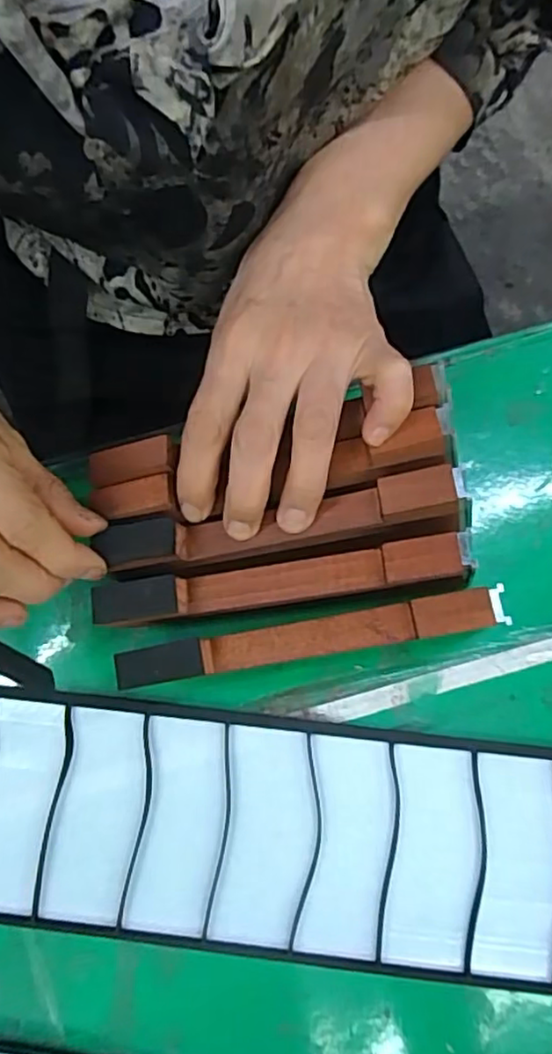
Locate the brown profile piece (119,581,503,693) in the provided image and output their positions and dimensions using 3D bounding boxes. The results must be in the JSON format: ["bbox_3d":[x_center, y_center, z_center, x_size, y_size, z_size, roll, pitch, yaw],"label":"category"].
[{"bbox_3d":[0.010,0.043,0.247,0.148,0.015,0.014,-12,79,12],"label":"brown profile piece"}]

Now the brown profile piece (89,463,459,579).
[{"bbox_3d":[0.000,0.000,0.257,0.139,0.018,0.022,-10,79,10],"label":"brown profile piece"}]

